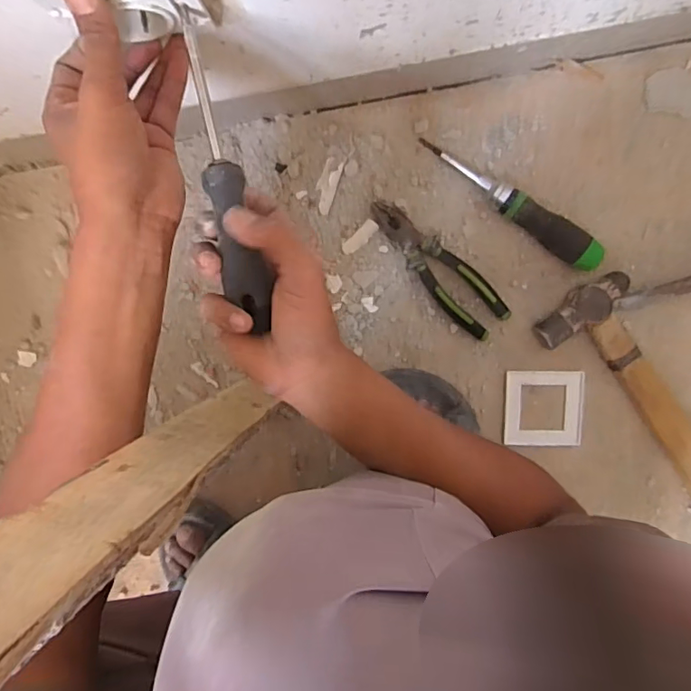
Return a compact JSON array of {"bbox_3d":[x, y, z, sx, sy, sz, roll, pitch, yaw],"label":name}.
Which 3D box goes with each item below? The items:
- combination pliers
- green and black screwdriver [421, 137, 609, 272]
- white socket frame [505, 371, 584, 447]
[{"bbox_3d":[0.102,-0.087,0.587,0.051,0.017,0.189,-43,94,9],"label":"combination pliers"},{"bbox_3d":[0.176,-0.151,0.567,0.221,0.029,0.031,33,99,-2],"label":"green and black screwdriver"},{"bbox_3d":[0.229,0.073,0.606,0.086,0.005,0.088,1,99,4],"label":"white socket frame"}]

